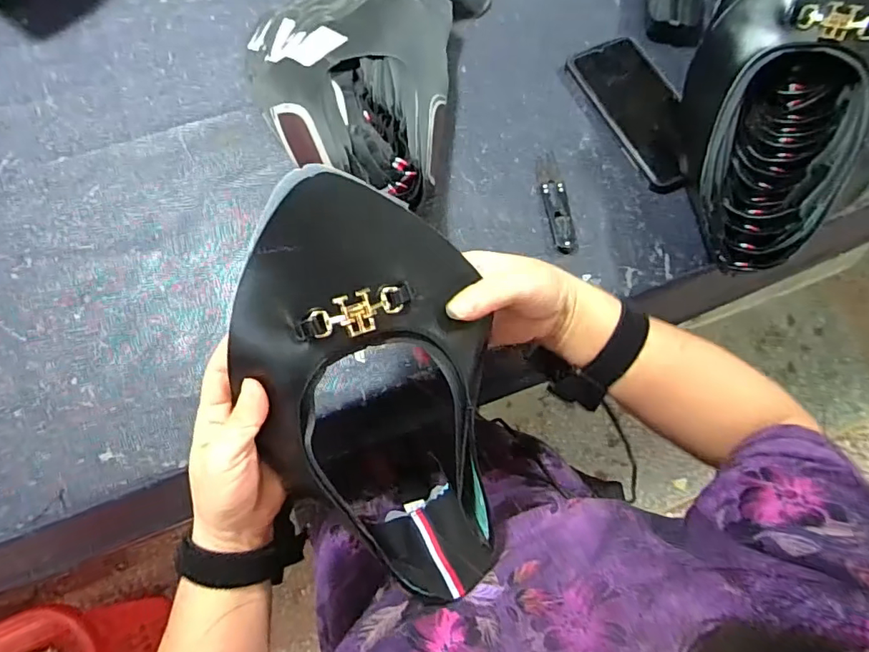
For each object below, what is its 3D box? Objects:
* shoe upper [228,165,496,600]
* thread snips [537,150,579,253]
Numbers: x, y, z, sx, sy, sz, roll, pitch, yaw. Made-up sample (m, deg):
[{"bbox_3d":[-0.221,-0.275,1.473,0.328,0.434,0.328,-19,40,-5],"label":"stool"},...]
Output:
[{"bbox_3d":[-0.032,0.049,0.311,0.135,0.053,0.271,-17,111,-6],"label":"shoe upper"},{"bbox_3d":[0.108,-0.112,0.467,0.022,0.009,0.102,-7,74,-4],"label":"thread snips"}]

